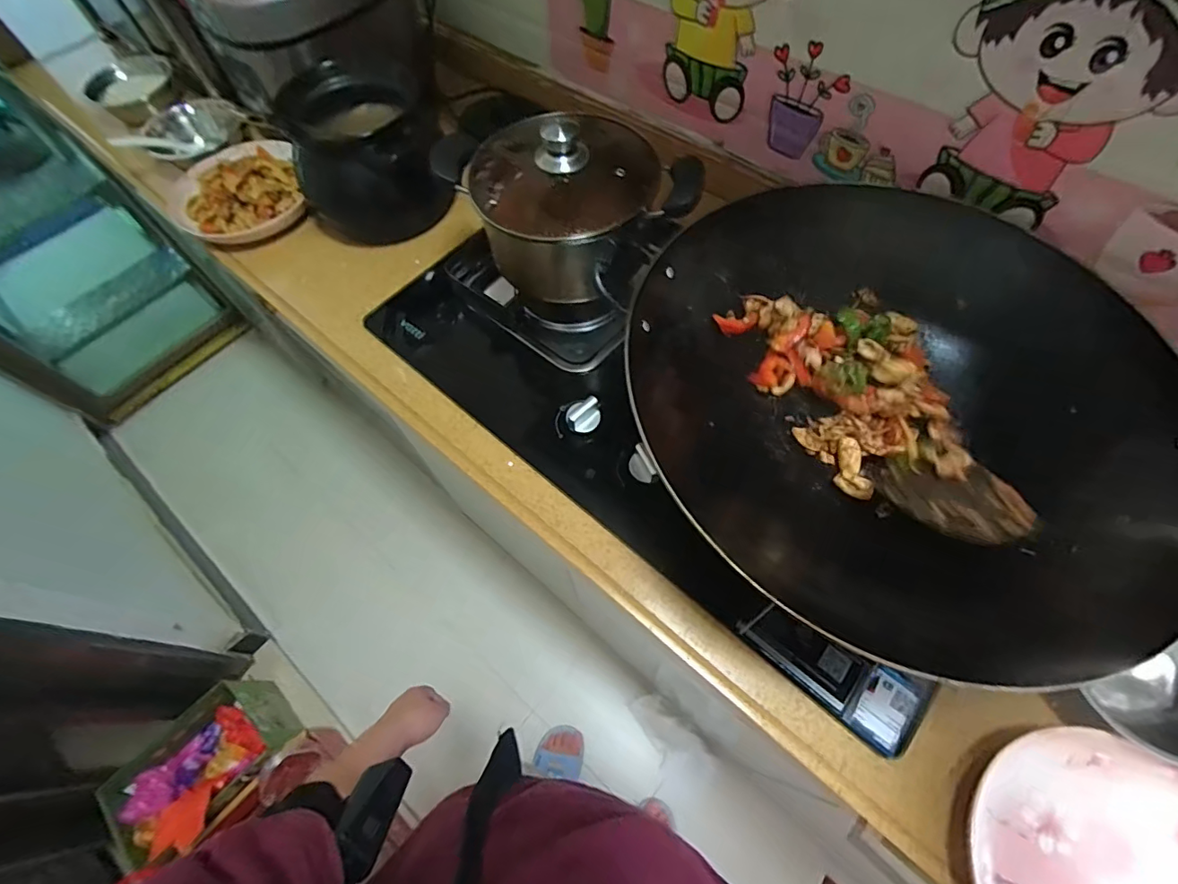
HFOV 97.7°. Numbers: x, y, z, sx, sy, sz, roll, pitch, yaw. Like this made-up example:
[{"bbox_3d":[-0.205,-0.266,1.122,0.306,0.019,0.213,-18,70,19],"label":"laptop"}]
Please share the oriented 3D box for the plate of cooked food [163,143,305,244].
[{"bbox_3d":[-0.511,-0.371,0.768,0.192,0.050,0.195,-1,63,3],"label":"plate of cooked food"}]

